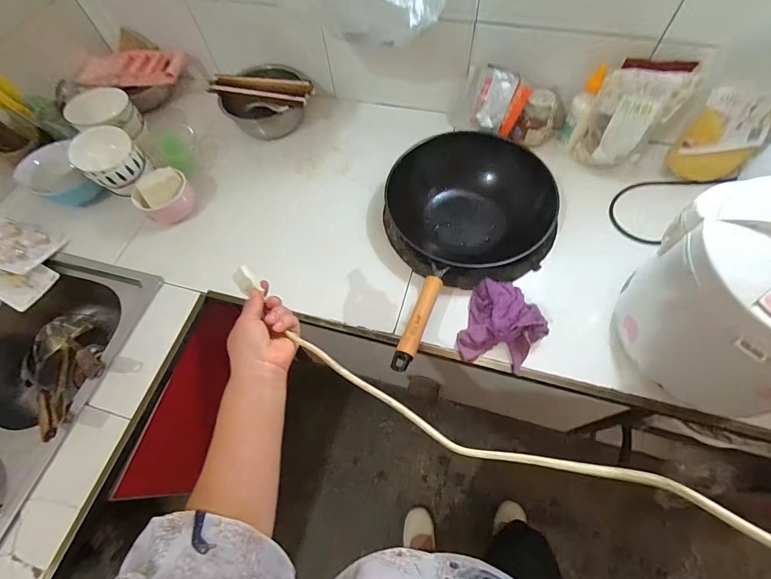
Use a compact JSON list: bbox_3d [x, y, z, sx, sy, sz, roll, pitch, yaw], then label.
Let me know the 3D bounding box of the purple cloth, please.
[{"bbox_3d":[0.201,0.064,0.629,0.130,0.050,0.144,20,67,12],"label":"purple cloth"}]

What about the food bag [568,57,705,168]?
[{"bbox_3d":[0.476,-0.350,0.732,0.159,0.187,0.121,20,67,12],"label":"food bag"}]

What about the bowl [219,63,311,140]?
[{"bbox_3d":[-0.263,-0.454,0.891,0.192,0.090,0.192,-1,64,3],"label":"bowl"}]

